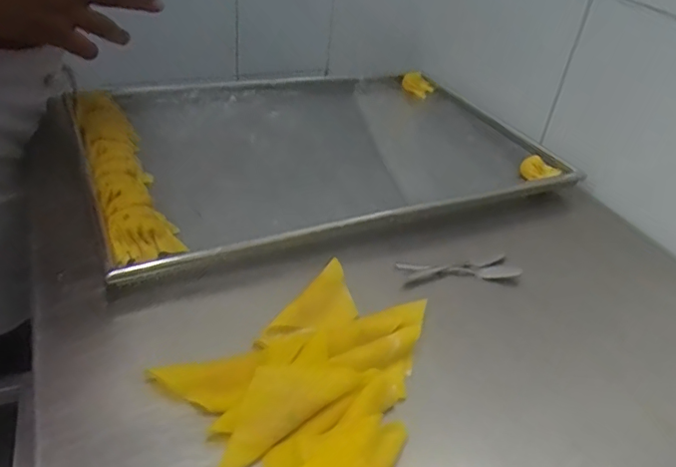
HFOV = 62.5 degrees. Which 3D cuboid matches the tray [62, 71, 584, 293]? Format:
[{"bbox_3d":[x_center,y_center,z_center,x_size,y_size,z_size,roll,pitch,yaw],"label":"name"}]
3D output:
[{"bbox_3d":[-0.022,-0.133,0.777,0.620,0.045,0.433,-11,40,-23],"label":"tray"}]

